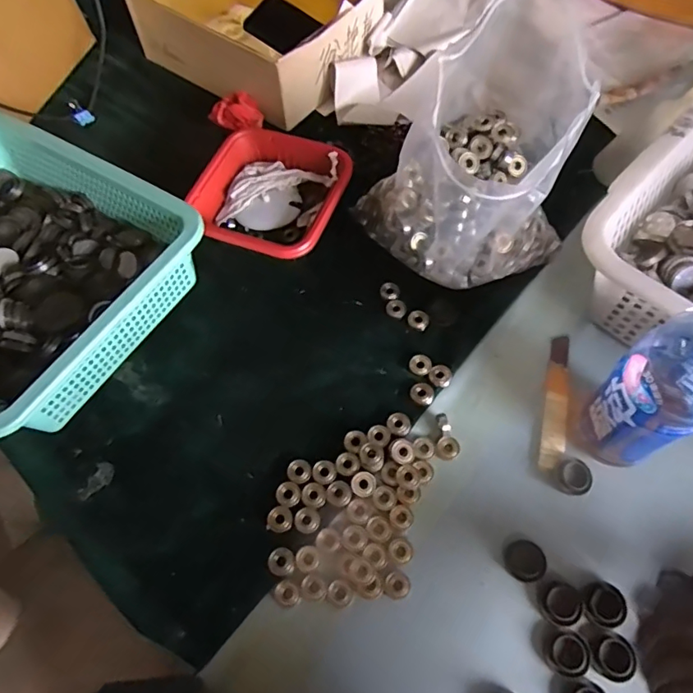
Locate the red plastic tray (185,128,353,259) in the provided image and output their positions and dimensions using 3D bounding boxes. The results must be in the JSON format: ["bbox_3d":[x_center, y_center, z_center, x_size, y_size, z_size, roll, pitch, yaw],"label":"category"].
[{"bbox_3d":[-0.076,-0.173,0.579,0.152,0.067,0.175,20,64,13],"label":"red plastic tray"}]

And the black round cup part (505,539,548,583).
[{"bbox_3d":[0.148,0.177,0.420,0.031,0.004,0.031,-1,61,2],"label":"black round cup part"}]

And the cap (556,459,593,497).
[{"bbox_3d":[0.201,0.117,0.448,0.028,0.010,0.032,32,67,18],"label":"cap"}]

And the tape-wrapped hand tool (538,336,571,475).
[{"bbox_3d":[0.201,0.050,0.486,0.022,0.004,0.140,13,62,9],"label":"tape-wrapped hand tool"}]

